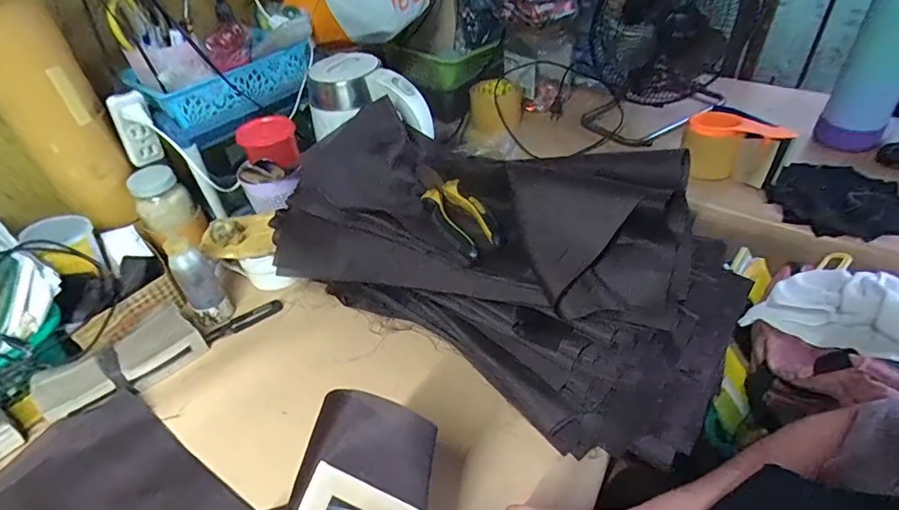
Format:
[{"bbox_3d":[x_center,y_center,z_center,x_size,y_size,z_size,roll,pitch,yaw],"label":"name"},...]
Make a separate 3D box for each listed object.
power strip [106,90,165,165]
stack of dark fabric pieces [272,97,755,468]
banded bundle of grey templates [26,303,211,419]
[{"bbox_3d":[-0.417,-0.165,0.641,0.047,0.095,0.030,-30,47,-24],"label":"power strip"},{"bbox_3d":[0.046,-0.001,0.520,0.469,0.205,0.217,22,49,28],"label":"stack of dark fabric pieces"},{"bbox_3d":[-0.371,0.126,0.549,0.159,0.041,0.062,-32,48,-26],"label":"banded bundle of grey templates"}]

